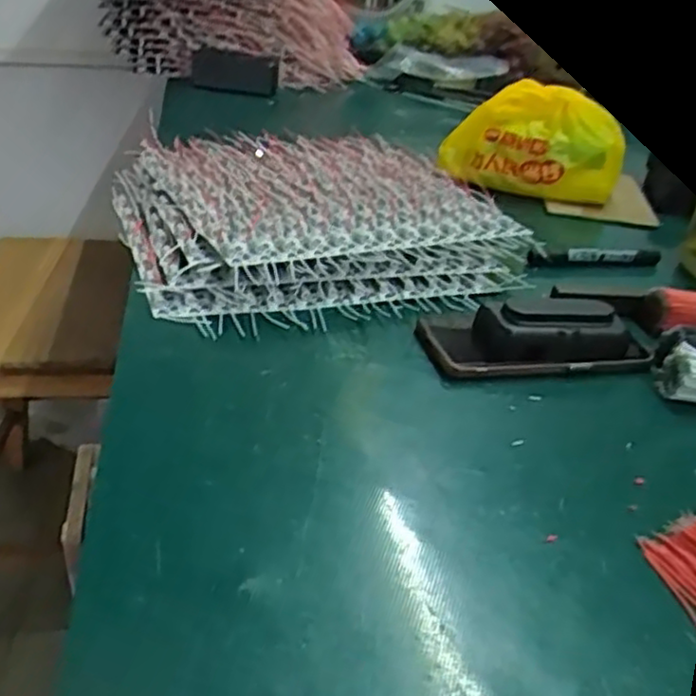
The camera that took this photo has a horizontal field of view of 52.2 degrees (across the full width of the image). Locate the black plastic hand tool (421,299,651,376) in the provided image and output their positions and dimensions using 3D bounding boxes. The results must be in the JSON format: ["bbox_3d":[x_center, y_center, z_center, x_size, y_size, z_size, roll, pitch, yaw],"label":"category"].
[{"bbox_3d":[0.133,-0.014,0.515,0.152,0.043,0.070,0,32,-12],"label":"black plastic hand tool"}]

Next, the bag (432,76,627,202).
[{"bbox_3d":[0.207,-0.236,0.802,0.194,0.111,0.097,20,37,24],"label":"bag"}]

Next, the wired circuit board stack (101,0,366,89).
[{"bbox_3d":[-0.203,-0.546,1.117,0.389,0.255,0.095,11,53,9],"label":"wired circuit board stack"}]

